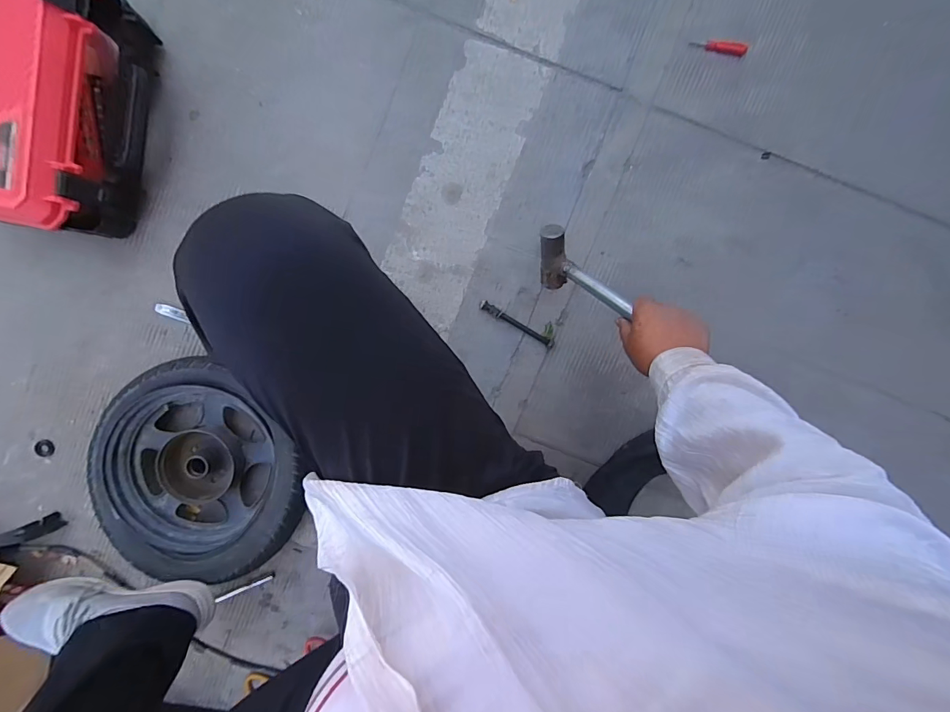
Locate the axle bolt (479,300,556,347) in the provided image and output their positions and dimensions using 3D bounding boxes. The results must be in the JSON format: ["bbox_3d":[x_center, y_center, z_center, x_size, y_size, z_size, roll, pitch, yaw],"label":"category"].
[{"bbox_3d":[0.073,-0.054,0.712,0.143,0.014,0.016,31,92,-1],"label":"axle bolt"}]

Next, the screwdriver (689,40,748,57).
[{"bbox_3d":[0.405,-0.512,0.689,0.091,0.011,0.018,11,92,0],"label":"screwdriver"}]

